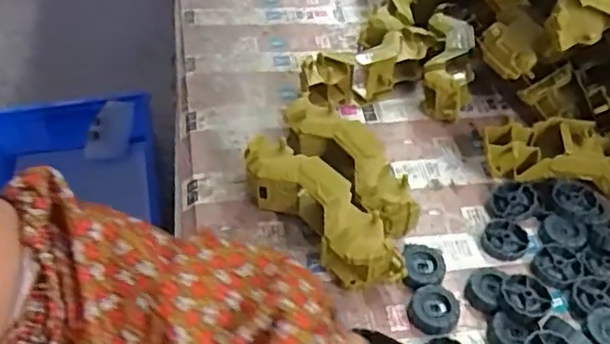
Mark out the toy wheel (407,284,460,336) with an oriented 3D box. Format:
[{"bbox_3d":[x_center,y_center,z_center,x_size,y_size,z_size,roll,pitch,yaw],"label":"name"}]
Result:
[{"bbox_3d":[0.101,0.110,0.483,0.038,0.014,0.041,2,47,-2],"label":"toy wheel"}]

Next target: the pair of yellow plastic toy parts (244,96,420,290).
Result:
[{"bbox_3d":[0.026,0.019,0.538,0.109,0.060,0.191,-28,54,-26],"label":"pair of yellow plastic toy parts"}]

